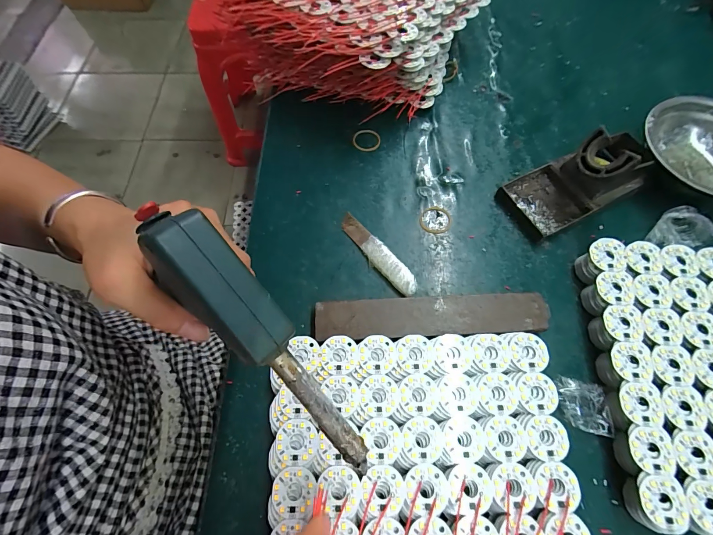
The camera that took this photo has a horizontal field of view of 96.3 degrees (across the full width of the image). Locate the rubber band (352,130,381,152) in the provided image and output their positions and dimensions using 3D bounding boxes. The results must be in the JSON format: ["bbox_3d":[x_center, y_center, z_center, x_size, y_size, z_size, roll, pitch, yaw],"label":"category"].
[{"bbox_3d":[0.012,-0.147,0.366,0.032,0.004,0.029,8,68,4],"label":"rubber band"}]

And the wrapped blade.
[{"bbox_3d":[0.020,-0.014,0.310,0.020,0.010,0.103,-37,72,-14],"label":"wrapped blade"}]

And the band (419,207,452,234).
[{"bbox_3d":[0.082,-0.049,0.329,0.032,0.004,0.031,0,67,0],"label":"band"}]

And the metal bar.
[{"bbox_3d":[0.065,0.044,0.281,0.199,0.018,0.035,-3,67,-1],"label":"metal bar"}]

